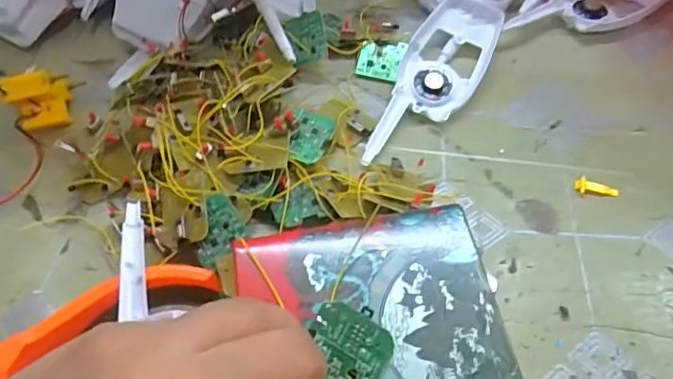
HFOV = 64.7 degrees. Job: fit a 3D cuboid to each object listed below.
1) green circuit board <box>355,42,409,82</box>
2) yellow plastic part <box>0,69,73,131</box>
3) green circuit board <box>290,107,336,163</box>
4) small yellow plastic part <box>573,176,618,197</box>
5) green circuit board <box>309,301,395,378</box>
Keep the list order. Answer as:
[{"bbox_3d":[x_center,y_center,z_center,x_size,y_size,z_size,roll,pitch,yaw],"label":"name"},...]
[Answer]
[{"bbox_3d":[0.035,-0.103,0.421,0.034,0.004,0.032,14,82,8],"label":"green circuit board"},{"bbox_3d":[-0.215,-0.067,0.383,0.040,0.045,0.025,-24,47,-14],"label":"yellow plastic part"},{"bbox_3d":[-0.018,-0.037,0.368,0.029,0.006,0.045,24,54,-9],"label":"green circuit board"},{"bbox_3d":[0.175,-0.002,0.358,0.028,0.005,0.011,7,57,6],"label":"small yellow plastic part"},{"bbox_3d":[0.003,0.067,0.201,0.032,0.004,0.043,26,68,-8],"label":"green circuit board"}]

